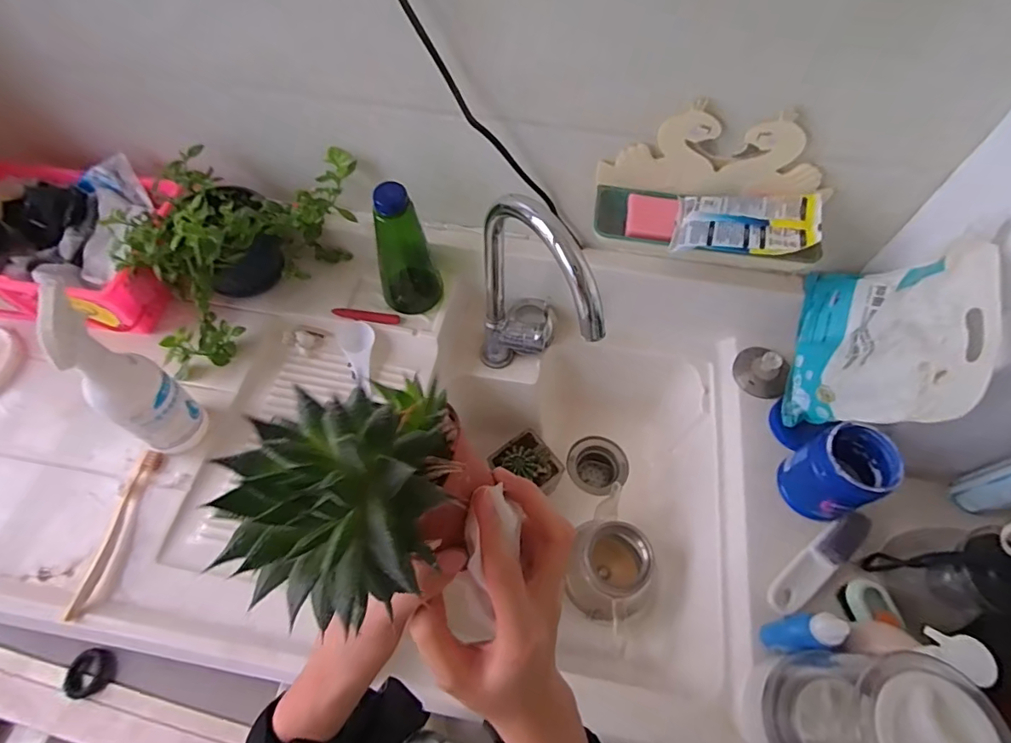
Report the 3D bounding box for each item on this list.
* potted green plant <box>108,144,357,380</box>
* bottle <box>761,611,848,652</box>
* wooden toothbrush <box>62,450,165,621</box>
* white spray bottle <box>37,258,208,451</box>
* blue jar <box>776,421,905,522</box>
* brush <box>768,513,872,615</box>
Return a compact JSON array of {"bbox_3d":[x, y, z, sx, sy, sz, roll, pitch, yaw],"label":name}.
[{"bbox_3d":[-0.365,-0.186,0.689,0.182,0.177,0.314,40,68,20],"label":"potted green plant"},{"bbox_3d":[0.312,0.275,0.530,0.038,0.101,0.030,-5,61,-3],"label":"bottle"},{"bbox_3d":[-0.442,0.178,0.571,0.016,0.015,0.186,8,61,4],"label":"wooden toothbrush"},{"bbox_3d":[-0.408,0.004,0.539,0.076,0.230,0.079,35,66,18],"label":"white spray bottle"},{"bbox_3d":[0.404,0.123,0.611,0.093,0.105,0.086,0,61,0],"label":"blue jar"},{"bbox_3d":[0.379,0.232,0.607,0.160,0.031,0.040,-34,66,-18],"label":"brush"}]

